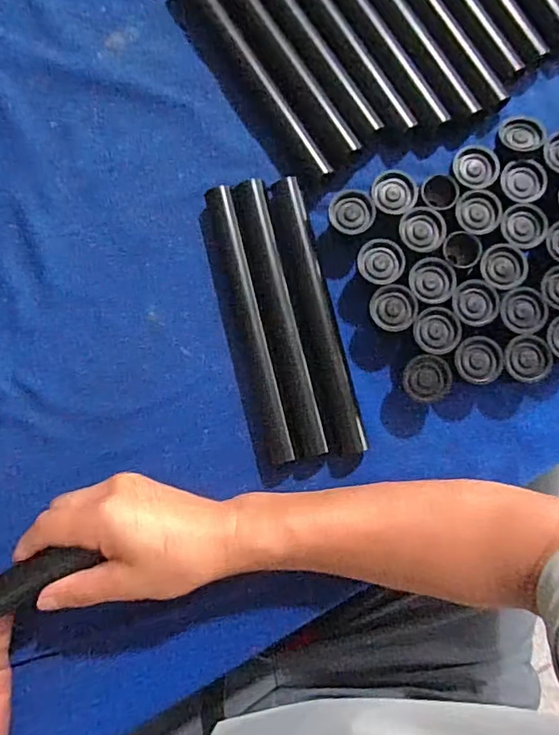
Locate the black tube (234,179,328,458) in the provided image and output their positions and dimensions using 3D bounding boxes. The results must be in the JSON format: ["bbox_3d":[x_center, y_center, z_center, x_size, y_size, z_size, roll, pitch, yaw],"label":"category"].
[{"bbox_3d":[0.000,-0.039,0.400,0.025,0.019,0.218,-13,84,-2],"label":"black tube"}]

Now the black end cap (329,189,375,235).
[{"bbox_3d":[0.057,-0.120,0.403,0.034,0.020,0.034,0,83,-1],"label":"black end cap"}]

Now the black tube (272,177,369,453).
[{"bbox_3d":[0.029,-0.042,0.403,0.023,0.021,0.218,-14,84,-2],"label":"black tube"}]

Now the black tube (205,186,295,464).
[{"bbox_3d":[-0.024,-0.035,0.407,0.022,0.025,0.221,-13,84,-2],"label":"black tube"}]

